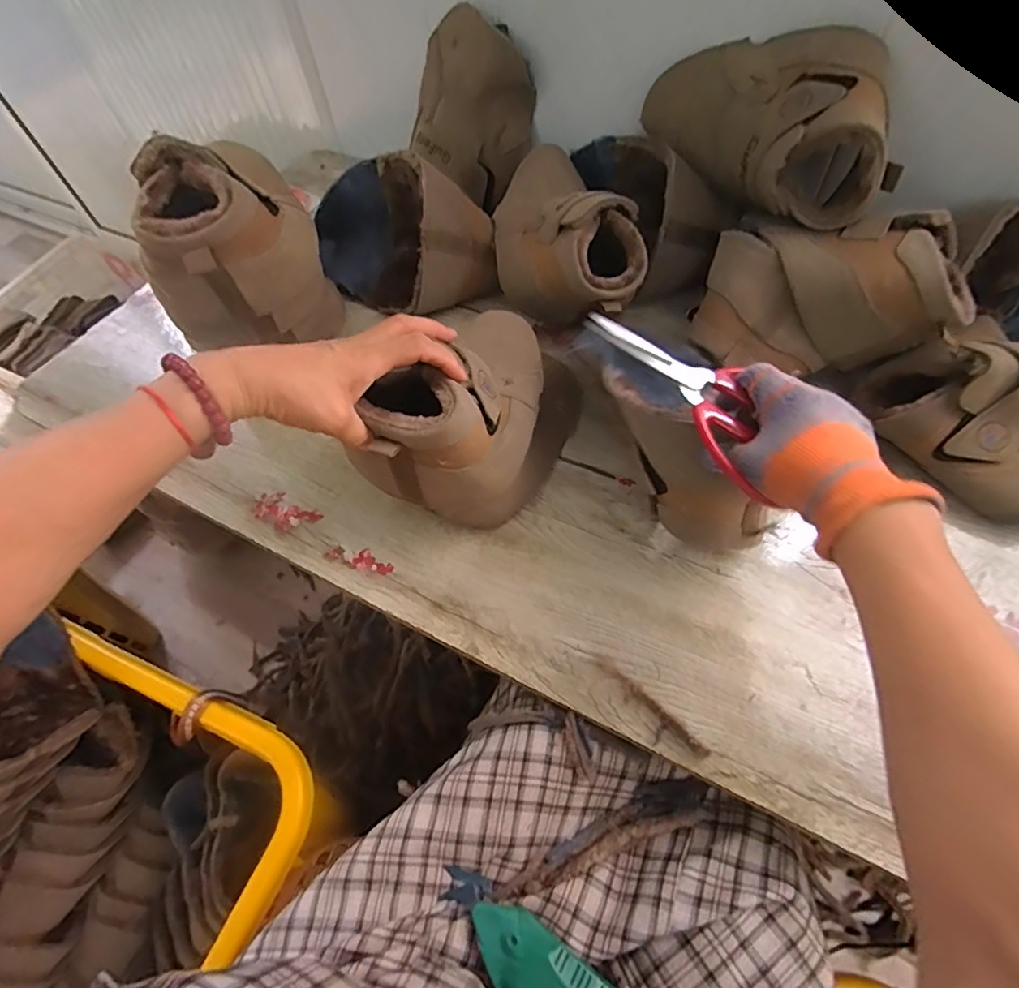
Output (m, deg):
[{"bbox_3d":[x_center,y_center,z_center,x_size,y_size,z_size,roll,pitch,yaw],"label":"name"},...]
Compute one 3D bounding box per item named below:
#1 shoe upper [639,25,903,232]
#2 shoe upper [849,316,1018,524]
[{"bbox_3d":[0.258,-0.356,0.534,0.125,0.113,0.249,-23,58,-13],"label":"shoe upper"},{"bbox_3d":[0.435,-0.059,0.485,0.150,0.100,0.204,-26,59,-13],"label":"shoe upper"}]

